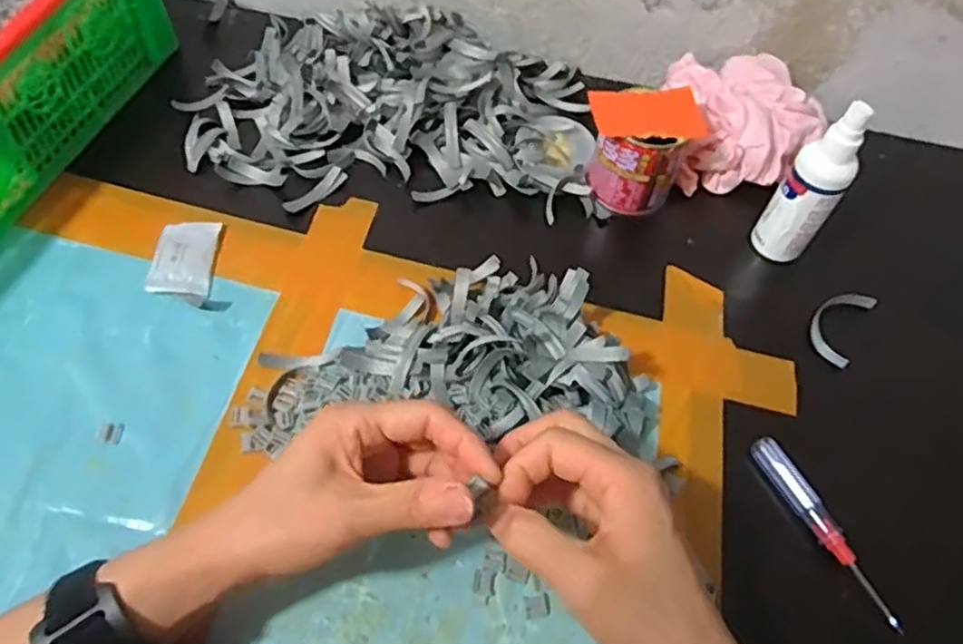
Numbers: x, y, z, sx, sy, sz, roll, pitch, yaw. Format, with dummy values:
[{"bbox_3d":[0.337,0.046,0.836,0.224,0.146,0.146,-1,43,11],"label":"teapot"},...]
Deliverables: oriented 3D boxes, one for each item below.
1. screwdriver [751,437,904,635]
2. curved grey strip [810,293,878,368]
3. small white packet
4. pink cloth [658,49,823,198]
[{"bbox_3d":[0.199,0.118,0.399,0.013,0.019,0.118,-17,59,-16],"label":"screwdriver"},{"bbox_3d":[0.257,0.001,0.495,0.031,0.010,0.074,33,59,17],"label":"curved grey strip"},{"bbox_3d":[-0.205,-0.042,0.474,0.039,0.008,0.072,0,55,-5],"label":"small white packet"},{"bbox_3d":[0.213,-0.168,0.565,0.115,0.054,0.118,0,56,-5],"label":"pink cloth"}]

